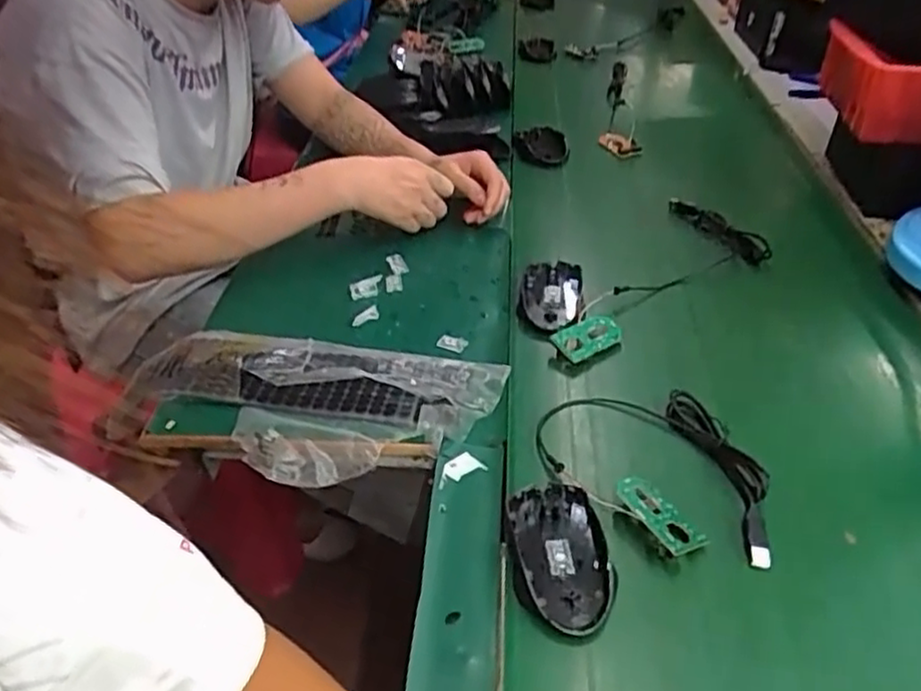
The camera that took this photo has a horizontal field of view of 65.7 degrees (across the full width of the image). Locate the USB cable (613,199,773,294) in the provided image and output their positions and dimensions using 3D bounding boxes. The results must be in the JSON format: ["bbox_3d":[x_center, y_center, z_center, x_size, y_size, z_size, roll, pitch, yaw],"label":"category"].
[{"bbox_3d":[0.261,-0.099,0.765,0.125,0.033,0.220,18,41,21],"label":"USB cable"}]

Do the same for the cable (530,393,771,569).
[{"bbox_3d":[0.155,0.078,0.548,0.187,0.026,0.119,22,43,25],"label":"cable"}]

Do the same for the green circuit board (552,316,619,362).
[{"bbox_3d":[0.118,-0.008,0.658,0.061,0.006,0.034,-25,69,-21],"label":"green circuit board"}]

